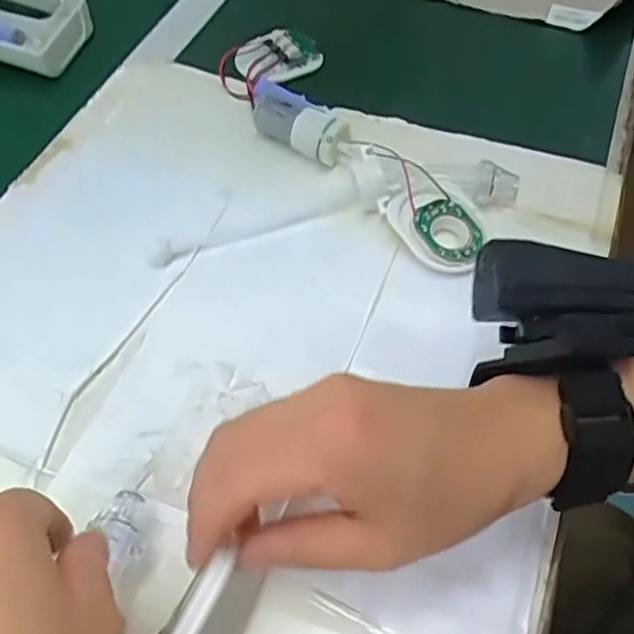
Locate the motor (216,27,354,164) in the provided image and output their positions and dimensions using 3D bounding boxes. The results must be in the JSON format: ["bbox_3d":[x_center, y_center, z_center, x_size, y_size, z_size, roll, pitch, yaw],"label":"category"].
[{"bbox_3d":[-0.025,-0.149,0.439,0.068,0.026,0.138,-8,55,-5],"label":"motor"}]

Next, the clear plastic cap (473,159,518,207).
[{"bbox_3d":[0.103,-0.076,0.388,0.023,0.016,0.020,12,55,10],"label":"clear plastic cap"}]

